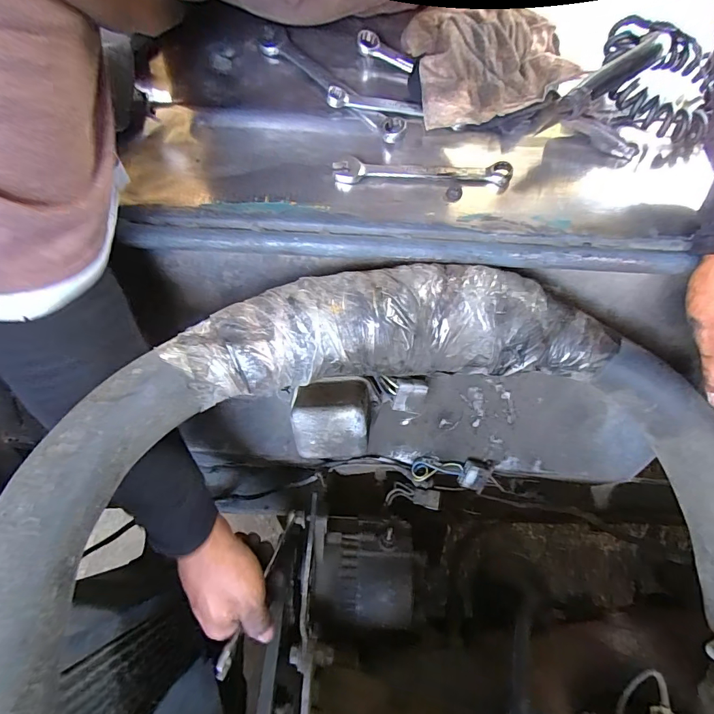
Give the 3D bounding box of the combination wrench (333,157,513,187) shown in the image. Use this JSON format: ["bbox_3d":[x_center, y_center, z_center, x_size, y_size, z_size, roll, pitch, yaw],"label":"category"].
[{"bbox_3d":[0.054,-0.154,0.337,0.144,0.010,0.020,2,72,1],"label":"combination wrench"}]

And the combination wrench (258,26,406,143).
[{"bbox_3d":[-0.023,-0.241,0.355,0.164,0.016,0.027,36,76,11],"label":"combination wrench"}]

